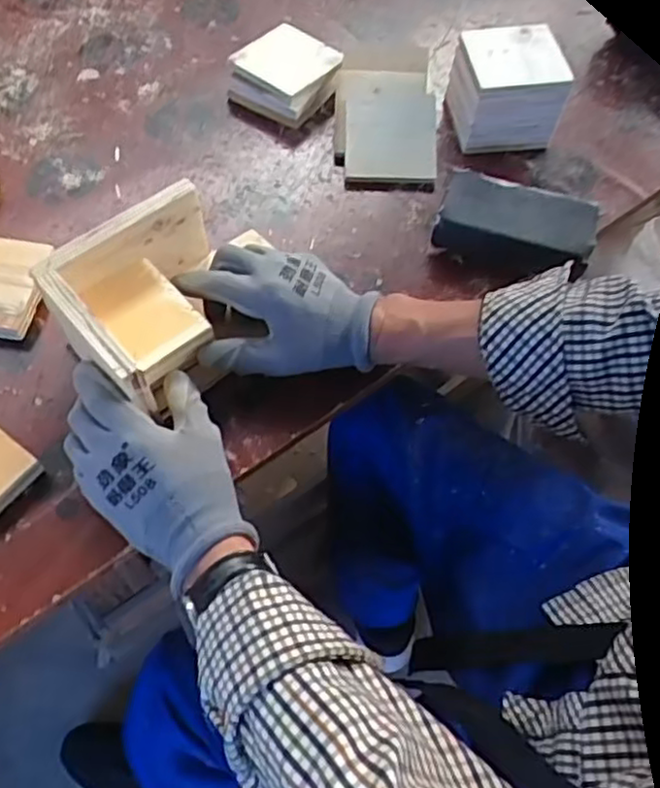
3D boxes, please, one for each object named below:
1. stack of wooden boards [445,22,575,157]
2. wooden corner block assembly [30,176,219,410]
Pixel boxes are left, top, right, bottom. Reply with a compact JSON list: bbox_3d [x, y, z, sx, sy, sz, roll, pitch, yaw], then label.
[{"bbox_3d":[0.182,-0.316,0.727,0.099,0.087,0.100,-11,60,-8],"label":"stack of wooden boards"},{"bbox_3d":[-0.129,-0.072,0.527,0.146,0.071,0.123,-36,66,-21],"label":"wooden corner block assembly"}]

